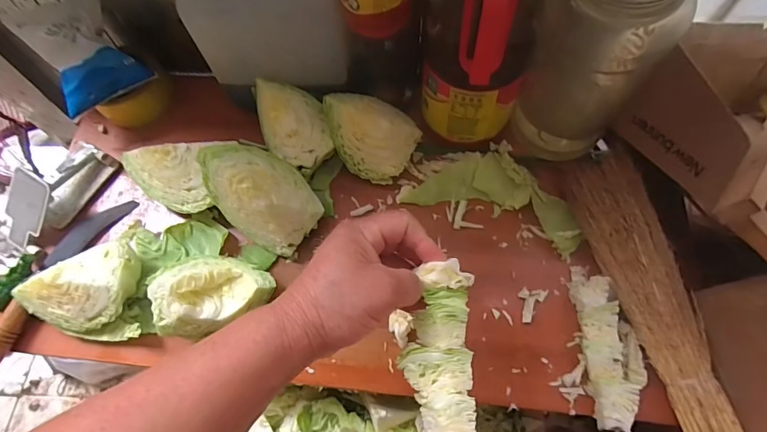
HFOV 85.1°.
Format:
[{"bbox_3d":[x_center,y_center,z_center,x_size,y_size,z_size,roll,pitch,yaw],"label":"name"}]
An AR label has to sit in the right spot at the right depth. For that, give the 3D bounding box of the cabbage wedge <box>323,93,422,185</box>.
[{"bbox_3d":[-0.014,-0.097,0.496,0.103,0.077,0.082,13,66,8],"label":"cabbage wedge"}]

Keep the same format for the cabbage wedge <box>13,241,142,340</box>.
[{"bbox_3d":[-0.325,0.085,0.449,0.120,0.062,0.090,-7,65,-1],"label":"cabbage wedge"}]

